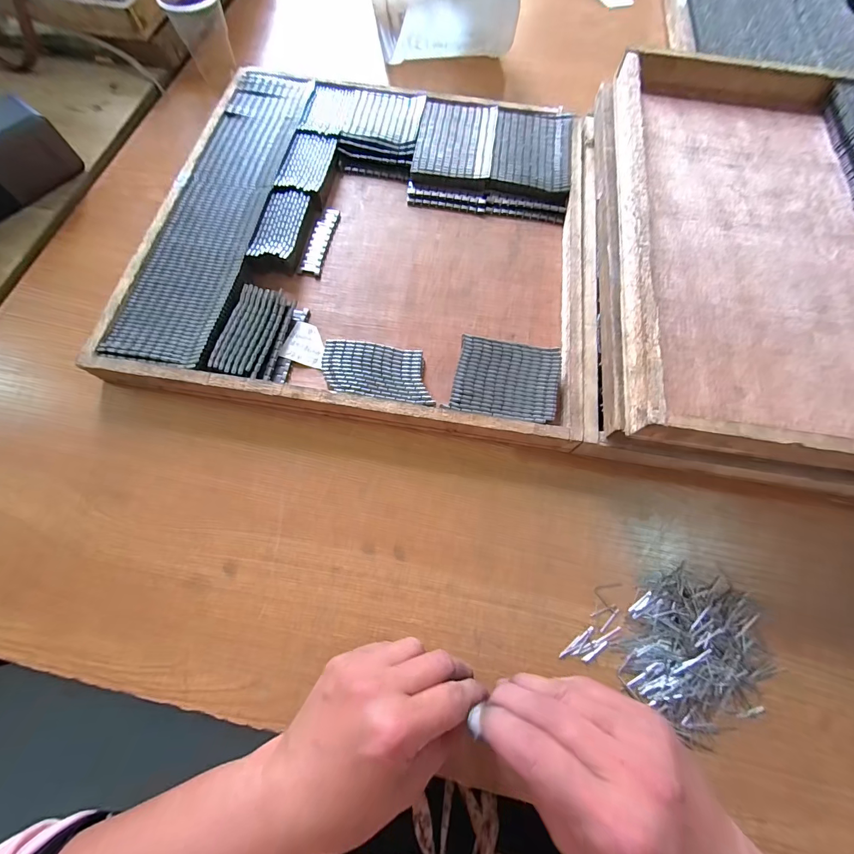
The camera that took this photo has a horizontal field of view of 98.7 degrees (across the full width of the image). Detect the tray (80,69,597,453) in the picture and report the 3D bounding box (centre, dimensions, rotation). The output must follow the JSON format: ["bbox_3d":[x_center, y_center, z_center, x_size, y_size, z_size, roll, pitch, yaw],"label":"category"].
[{"bbox_3d":[-0.046,-0.191,0.358,0.392,0.027,0.388,8,71,2],"label":"tray"}]

